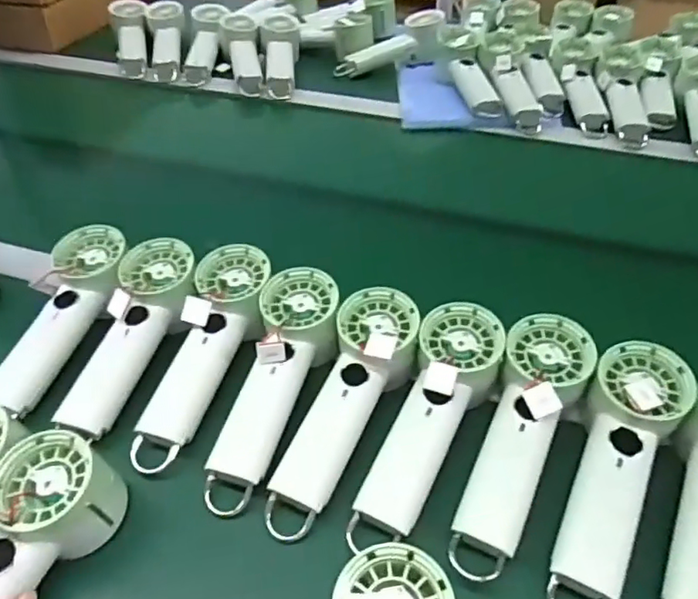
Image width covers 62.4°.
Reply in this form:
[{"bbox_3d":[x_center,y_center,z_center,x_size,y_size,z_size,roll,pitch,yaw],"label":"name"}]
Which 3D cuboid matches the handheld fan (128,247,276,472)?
[{"bbox_3d":[-0.116,0.041,0.468,0.061,0.036,0.196,12,61,12],"label":"handheld fan"}]

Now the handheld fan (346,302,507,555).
[{"bbox_3d":[0.058,0.089,0.421,0.066,0.046,0.200,21,63,21],"label":"handheld fan"}]

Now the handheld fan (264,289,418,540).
[{"bbox_3d":[-0.003,0.078,0.431,0.063,0.043,0.196,19,62,19],"label":"handheld fan"}]

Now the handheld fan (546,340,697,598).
[{"bbox_3d":[0.181,0.118,0.391,0.059,0.035,0.198,21,64,21],"label":"handheld fan"}]

